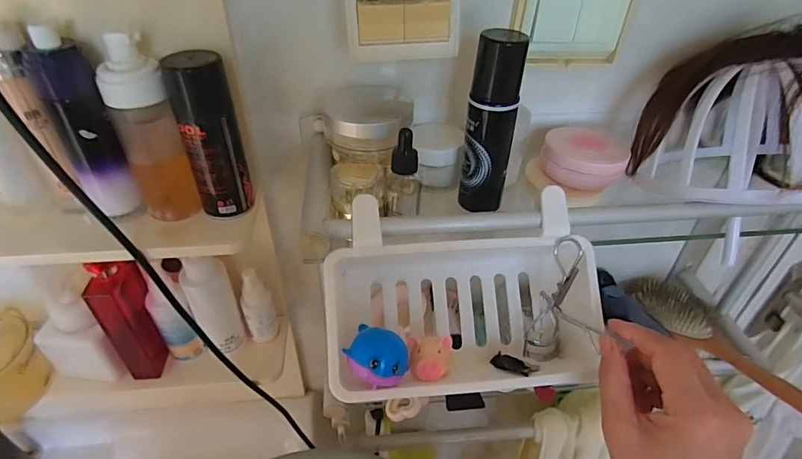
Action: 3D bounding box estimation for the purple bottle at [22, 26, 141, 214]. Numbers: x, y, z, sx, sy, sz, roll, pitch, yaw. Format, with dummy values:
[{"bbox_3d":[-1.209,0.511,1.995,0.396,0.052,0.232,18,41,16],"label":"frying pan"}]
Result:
[{"bbox_3d":[-0.243,-0.074,0.358,0.033,0.141,0.036,30,47,30],"label":"purple bottle"}]

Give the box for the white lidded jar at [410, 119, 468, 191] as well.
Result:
[{"bbox_3d":[0.032,-0.069,0.422,0.047,0.043,0.044,2,39,0],"label":"white lidded jar"}]

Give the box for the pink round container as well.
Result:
[{"bbox_3d":[0.163,-0.063,0.412,0.070,0.030,0.058,11,40,12],"label":"pink round container"}]

